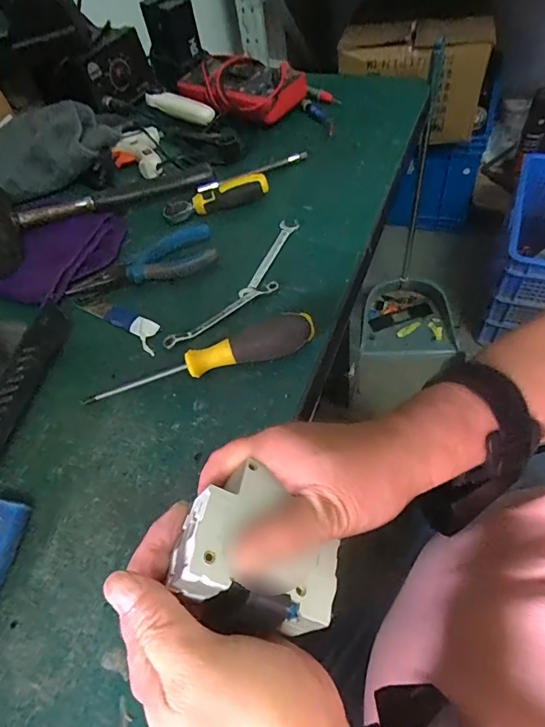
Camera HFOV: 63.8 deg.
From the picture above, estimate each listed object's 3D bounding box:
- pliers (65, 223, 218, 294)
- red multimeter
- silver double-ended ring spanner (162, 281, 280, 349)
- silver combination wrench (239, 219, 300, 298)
[{"bbox_3d":[-0.134,-0.099,0.451,0.153,0.019,0.051,-23,56,-6],"label":"pliers"},{"bbox_3d":[-0.050,-0.391,0.609,0.190,0.040,0.109,26,64,22],"label":"red multimeter"},{"bbox_3d":[-0.047,-0.048,0.414,0.121,0.008,0.013,-31,57,-11],"label":"silver double-ended ring spanner"},{"bbox_3d":[-0.002,-0.110,0.451,0.020,0.004,0.116,15,60,19],"label":"silver combination wrench"}]

